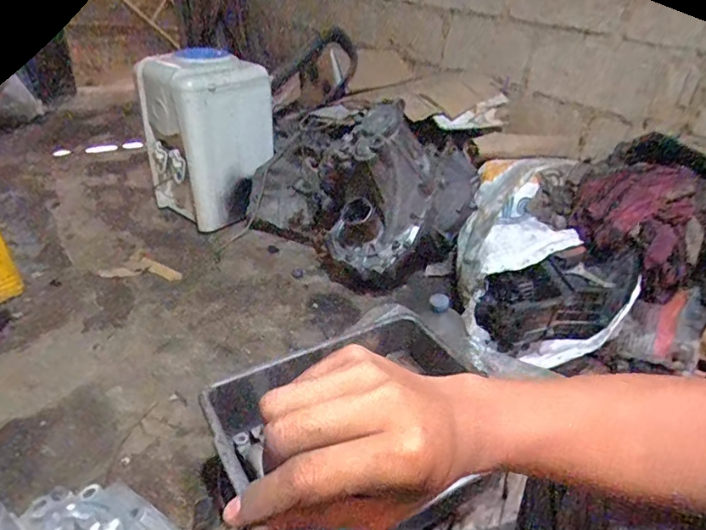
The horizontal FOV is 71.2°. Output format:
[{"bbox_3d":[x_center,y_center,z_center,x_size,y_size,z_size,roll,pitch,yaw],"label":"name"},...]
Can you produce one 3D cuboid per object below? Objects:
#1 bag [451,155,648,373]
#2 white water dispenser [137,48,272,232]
[{"bbox_3d":[0.476,-0.038,1.282,0.386,0.319,0.507,8,33,6],"label":"bag"},{"bbox_3d":[-0.443,-0.387,1.545,0.293,0.505,0.300,29,40,33],"label":"white water dispenser"}]

